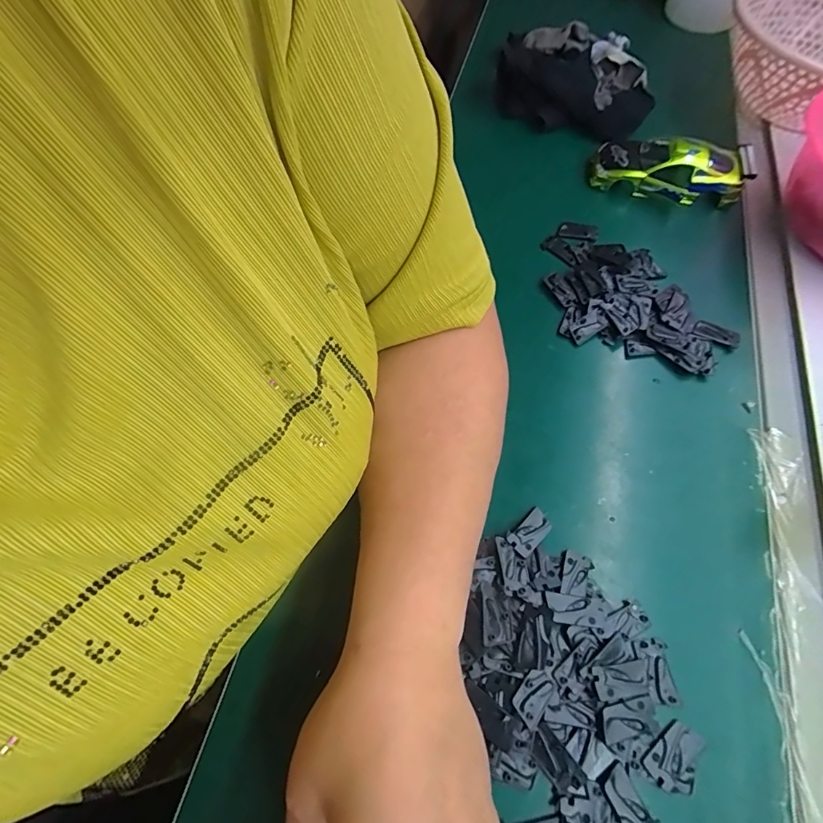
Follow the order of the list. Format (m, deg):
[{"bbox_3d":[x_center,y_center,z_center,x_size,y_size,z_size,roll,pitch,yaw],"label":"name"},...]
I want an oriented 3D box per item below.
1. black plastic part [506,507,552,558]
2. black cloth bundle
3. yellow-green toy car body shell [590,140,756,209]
[{"bbox_3d":[0.075,0.076,0.289,0.031,0.006,0.016,-38,69,-17],"label":"black plastic part"},{"bbox_3d":[0.173,-0.359,0.488,0.165,0.048,0.157,20,65,10],"label":"black cloth bundle"},{"bbox_3d":[0.238,-0.226,0.425,0.132,0.041,0.059,20,65,9],"label":"yellow-green toy car body shell"}]

